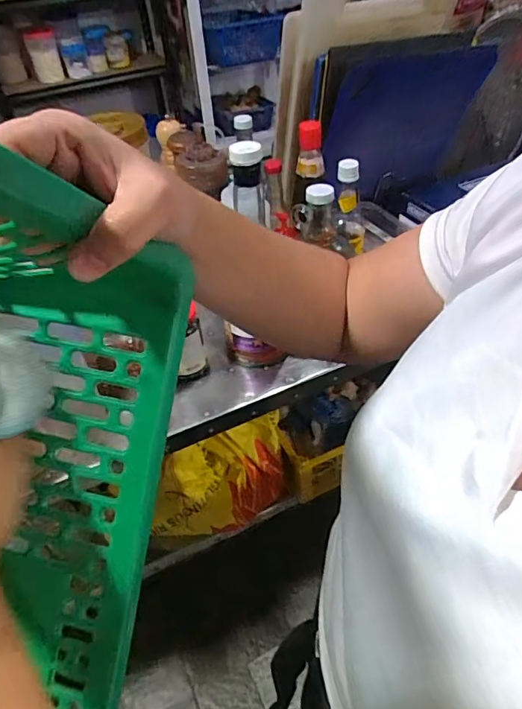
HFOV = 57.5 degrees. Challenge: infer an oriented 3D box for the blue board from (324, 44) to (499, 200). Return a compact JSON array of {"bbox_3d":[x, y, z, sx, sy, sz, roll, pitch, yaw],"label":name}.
[{"bbox_3d":[0.246,-0.401,0.847,0.300,0.250,0.016,-18,59,-20],"label":"blue board"}]

